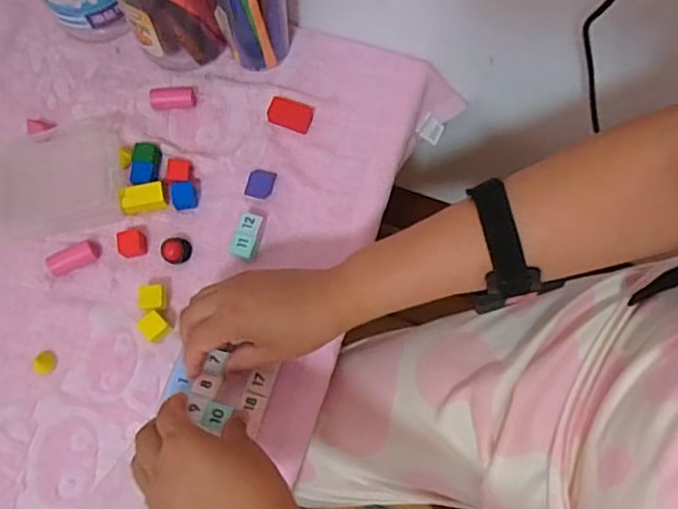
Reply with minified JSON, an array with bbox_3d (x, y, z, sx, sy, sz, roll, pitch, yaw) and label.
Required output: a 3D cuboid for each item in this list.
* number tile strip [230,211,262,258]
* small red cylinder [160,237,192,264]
[{"bbox_3d":[-0.085,-0.019,0.556,0.021,0.020,0.047,12,73,3],"label":"number tile strip"},{"bbox_3d":[-0.153,-0.005,0.554,0.026,0.016,0.027,0,73,-1],"label":"small red cylinder"}]

